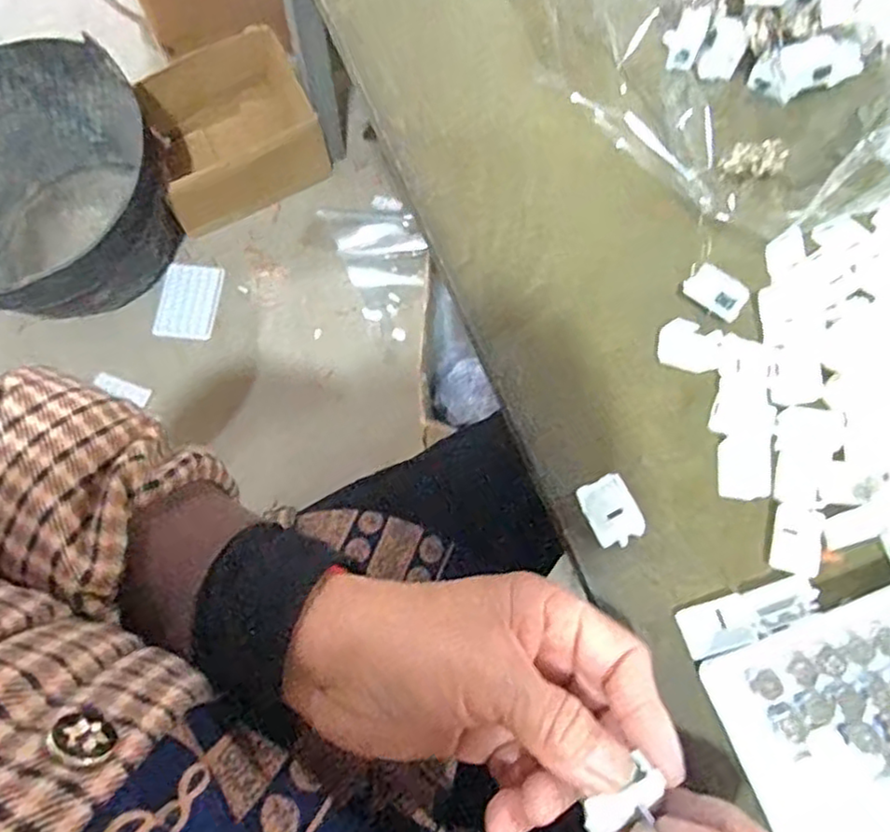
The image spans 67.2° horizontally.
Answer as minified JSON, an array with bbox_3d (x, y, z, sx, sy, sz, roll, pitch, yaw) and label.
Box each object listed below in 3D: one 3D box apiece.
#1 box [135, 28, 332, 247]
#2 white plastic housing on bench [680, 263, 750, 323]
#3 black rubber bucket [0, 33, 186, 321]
[{"bbox_3d":[-0.358,-0.478,1.144,0.267,0.152,0.233,-22,73,-7],"label":"box"},{"bbox_3d":[0.128,-0.058,0.315,0.028,0.008,0.018,43,103,15],"label":"white plastic housing on bench"},{"bbox_3d":[-0.629,-0.332,1.037,0.392,0.239,0.433,-25,74,-9],"label":"black rubber bucket"}]

